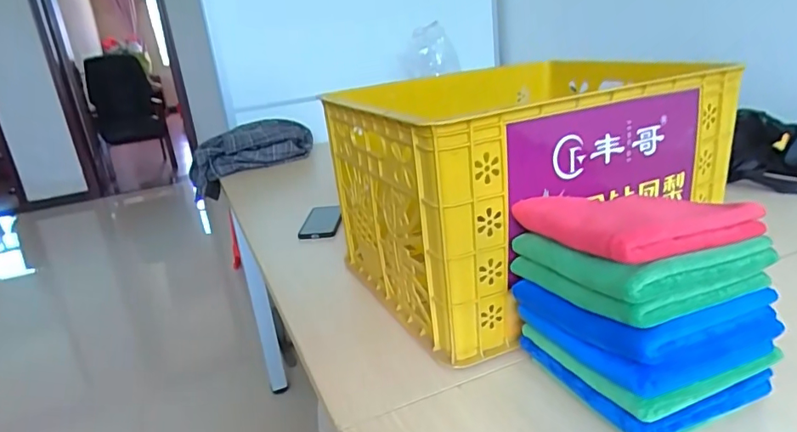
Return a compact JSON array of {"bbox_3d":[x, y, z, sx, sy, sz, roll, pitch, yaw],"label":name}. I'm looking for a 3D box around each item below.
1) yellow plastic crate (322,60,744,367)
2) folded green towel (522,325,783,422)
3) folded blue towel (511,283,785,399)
[{"bbox_3d":[0.158,-0.071,0.817,0.465,0.273,0.469,-12,21,-20],"label":"yellow plastic crate"},{"bbox_3d":[0.240,0.125,0.521,0.156,0.026,0.166,-14,21,-20],"label":"folded green towel"},{"bbox_3d":[0.239,0.093,0.523,0.168,0.067,0.180,-14,21,-20],"label":"folded blue towel"}]

